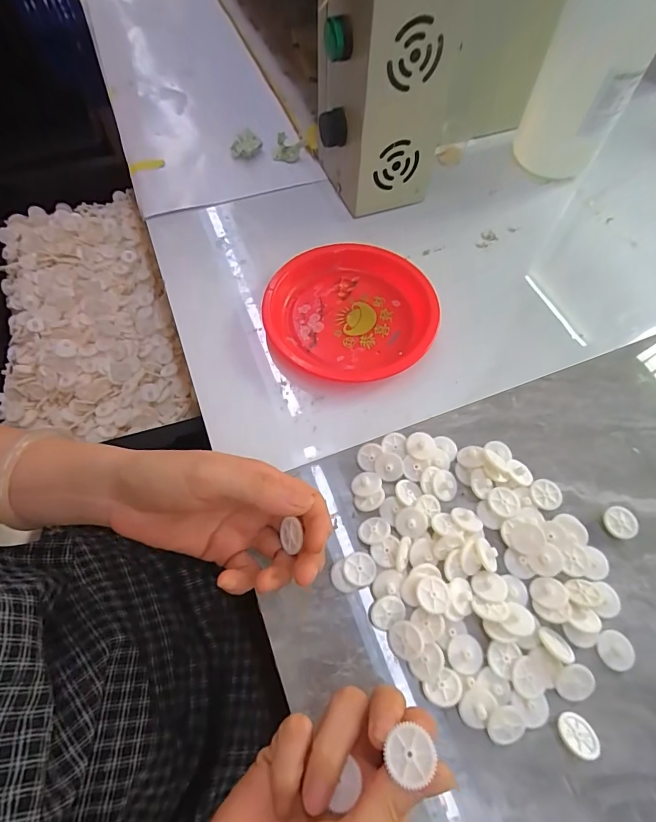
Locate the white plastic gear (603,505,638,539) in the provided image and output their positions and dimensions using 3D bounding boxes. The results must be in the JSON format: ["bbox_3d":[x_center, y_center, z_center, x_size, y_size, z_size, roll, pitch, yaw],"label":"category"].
[{"bbox_3d":[0.206,0.079,0.295,0.024,0.009,0.022,-7,62,-5],"label":"white plastic gear"}]

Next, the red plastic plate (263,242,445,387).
[{"bbox_3d":[0.020,-0.090,0.377,0.147,0.021,0.148,0,62,-1],"label":"red plastic plate"}]

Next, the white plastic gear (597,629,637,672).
[{"bbox_3d":[0.180,0.150,0.261,0.021,0.006,0.021,-13,63,-8],"label":"white plastic gear"}]

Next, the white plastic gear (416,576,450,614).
[{"bbox_3d":[0.066,0.117,0.266,0.020,0.007,0.021,0,62,-1],"label":"white plastic gear"}]

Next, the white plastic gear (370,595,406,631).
[{"bbox_3d":[0.037,0.128,0.265,0.023,0.004,0.019,-28,90,-1],"label":"white plastic gear"}]

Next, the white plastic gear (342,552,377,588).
[{"bbox_3d":[0.020,0.104,0.276,0.021,0.006,0.021,0,62,-1],"label":"white plastic gear"}]

